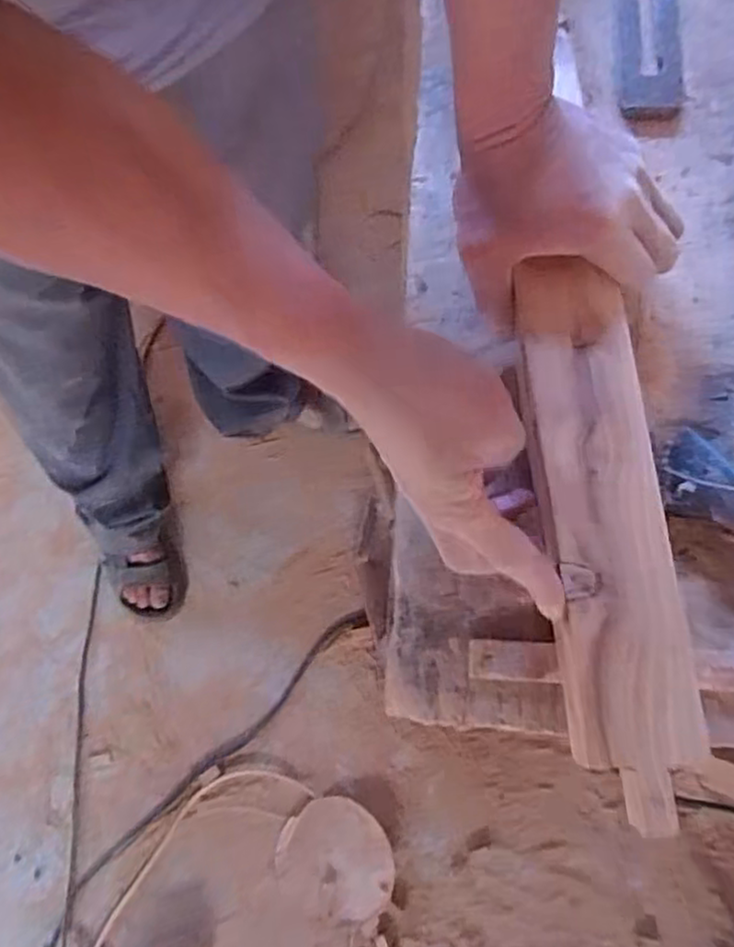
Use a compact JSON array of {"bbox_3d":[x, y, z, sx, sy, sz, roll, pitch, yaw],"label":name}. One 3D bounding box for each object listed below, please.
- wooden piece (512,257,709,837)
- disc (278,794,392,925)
[{"bbox_3d":[0.123,0.026,0.380,0.061,0.025,0.285,-5,75,0],"label":"wooden piece"},{"bbox_3d":[-0.048,0.539,1.000,0.156,0.022,0.153,-1,76,4],"label":"disc"}]

